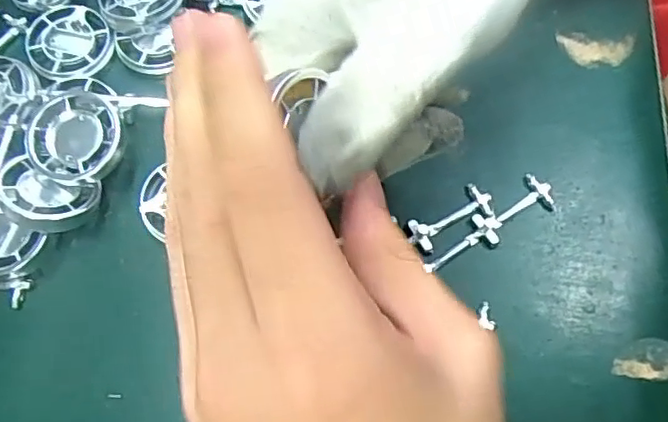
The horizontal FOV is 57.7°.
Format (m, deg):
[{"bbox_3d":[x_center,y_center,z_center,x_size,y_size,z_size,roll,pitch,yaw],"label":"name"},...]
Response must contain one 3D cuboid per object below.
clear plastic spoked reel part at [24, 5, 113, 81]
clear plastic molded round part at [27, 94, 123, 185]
[{"bbox_3d":[-0.123,-0.078,0.280,0.036,0.006,0.039,1,70,-2],"label":"clear plastic spoked reel part"},{"bbox_3d":[-0.106,-0.029,0.250,0.037,0.012,0.038,1,70,-2],"label":"clear plastic molded round part"}]

